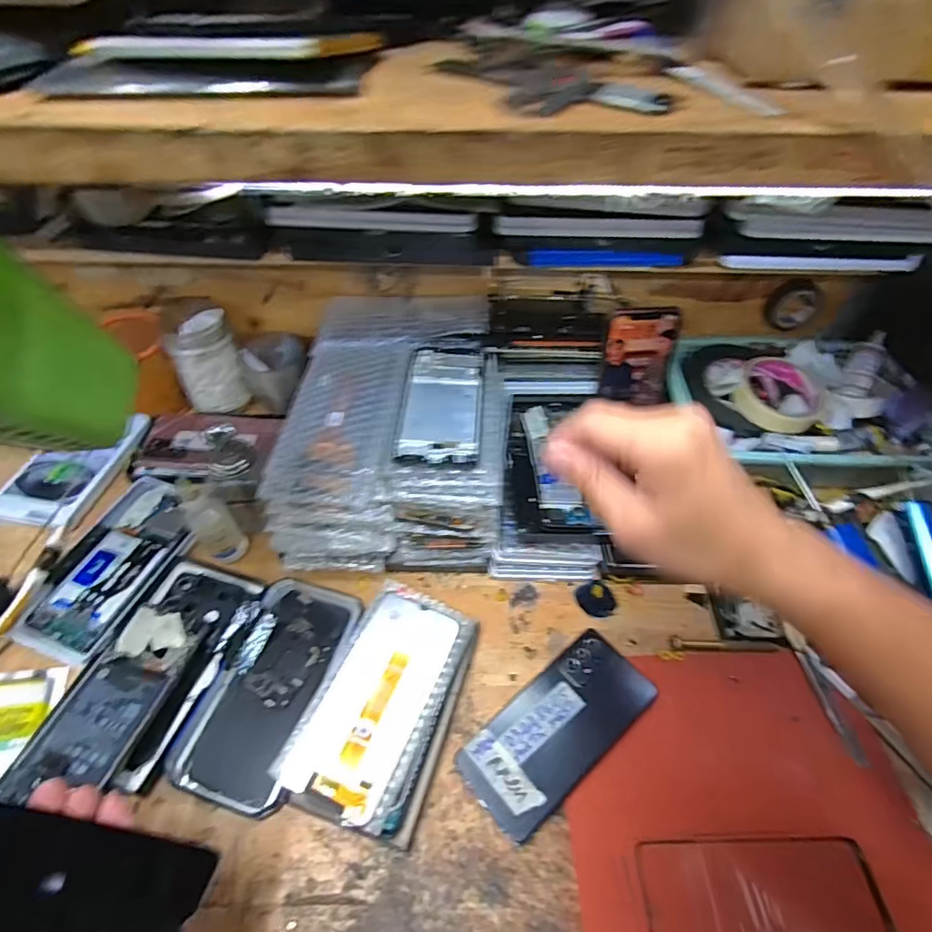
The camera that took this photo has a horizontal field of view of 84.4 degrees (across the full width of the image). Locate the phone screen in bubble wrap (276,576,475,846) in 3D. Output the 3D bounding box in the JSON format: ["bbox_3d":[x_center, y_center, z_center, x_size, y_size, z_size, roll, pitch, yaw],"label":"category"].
[{"bbox_3d":[-0.062,0.188,0.416,0.103,0.034,0.171,16,52,12],"label":"phone screen in bubble wrap"}]

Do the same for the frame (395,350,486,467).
[{"bbox_3d":[-0.022,-0.058,0.479,0.072,0.015,0.146,5,49,-2],"label":"frame"}]

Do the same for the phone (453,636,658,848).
[{"bbox_3d":[0.073,0.205,0.407,0.158,0.012,0.075,-35,61,-21],"label":"phone"}]

